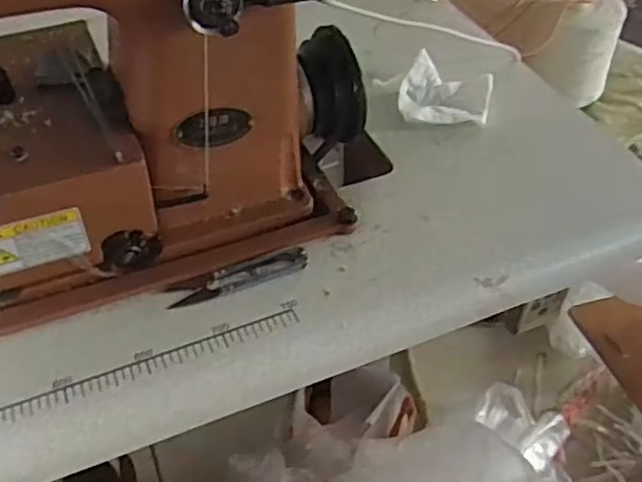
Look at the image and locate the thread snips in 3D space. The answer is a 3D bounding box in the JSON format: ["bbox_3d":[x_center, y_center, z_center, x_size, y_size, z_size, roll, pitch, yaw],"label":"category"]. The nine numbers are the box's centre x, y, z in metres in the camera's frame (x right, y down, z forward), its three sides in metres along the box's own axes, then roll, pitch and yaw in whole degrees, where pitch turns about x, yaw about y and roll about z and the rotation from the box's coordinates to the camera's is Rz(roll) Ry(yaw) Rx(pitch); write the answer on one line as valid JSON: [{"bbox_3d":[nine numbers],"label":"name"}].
[{"bbox_3d":[-0.058,0.024,0.486,0.098,0.011,0.027,-19,51,-19],"label":"thread snips"}]

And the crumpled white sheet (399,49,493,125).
[{"bbox_3d":[0.116,-0.138,0.635,0.081,0.019,0.084,12,48,8],"label":"crumpled white sheet"}]

